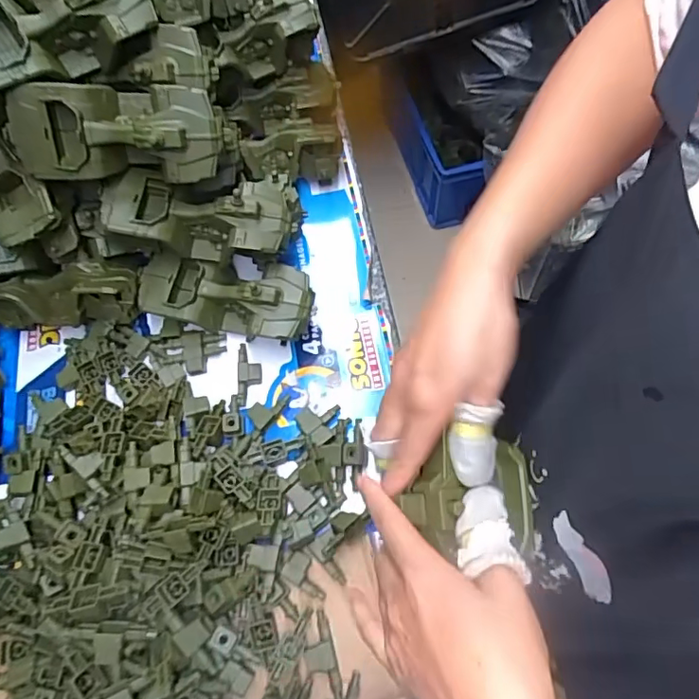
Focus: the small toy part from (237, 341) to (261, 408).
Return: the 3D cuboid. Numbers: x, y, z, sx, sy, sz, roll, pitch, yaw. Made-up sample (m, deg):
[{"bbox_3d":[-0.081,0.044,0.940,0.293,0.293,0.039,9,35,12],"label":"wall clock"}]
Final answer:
[{"bbox_3d":[-0.106,0.024,0.555,0.025,0.018,0.064,-5,67,0],"label":"small toy part"}]

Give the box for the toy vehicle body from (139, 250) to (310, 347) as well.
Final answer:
[{"bbox_3d":[-0.127,-0.050,0.552,0.177,0.067,0.077,9,68,6],"label":"toy vehicle body"}]

